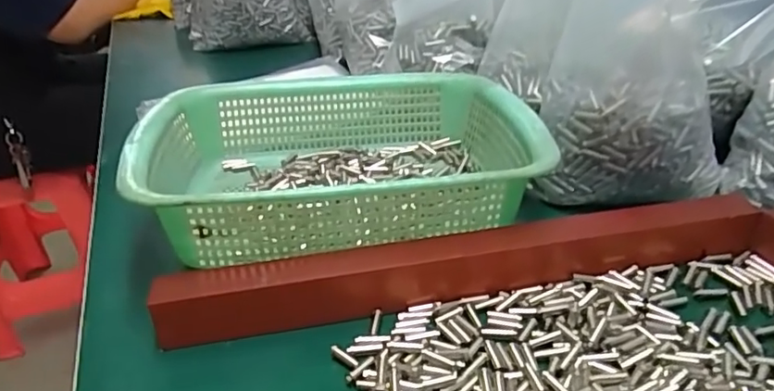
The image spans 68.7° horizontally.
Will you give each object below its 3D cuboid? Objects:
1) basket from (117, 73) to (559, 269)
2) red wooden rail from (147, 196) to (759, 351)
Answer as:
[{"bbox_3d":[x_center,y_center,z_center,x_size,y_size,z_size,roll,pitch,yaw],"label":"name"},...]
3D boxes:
[{"bbox_3d":[-0.035,-0.034,0.456,0.286,0.085,0.221,-8,32,-5],"label":"basket"},{"bbox_3d":[0.055,0.043,0.369,0.392,0.039,0.028,-8,32,-5],"label":"red wooden rail"}]

